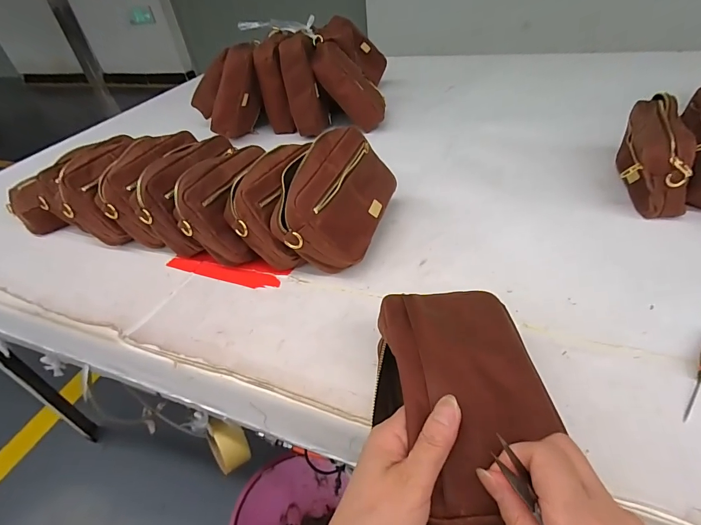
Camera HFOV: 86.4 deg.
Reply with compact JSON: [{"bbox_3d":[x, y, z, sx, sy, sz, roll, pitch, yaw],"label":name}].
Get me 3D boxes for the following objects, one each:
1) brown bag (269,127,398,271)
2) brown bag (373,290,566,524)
[{"bbox_3d":[-0.019,-0.087,0.505,0.060,0.138,0.196,-21,36,51],"label":"brown bag"},{"bbox_3d":[0.086,0.105,0.293,0.128,0.065,0.186,-7,39,1],"label":"brown bag"}]

